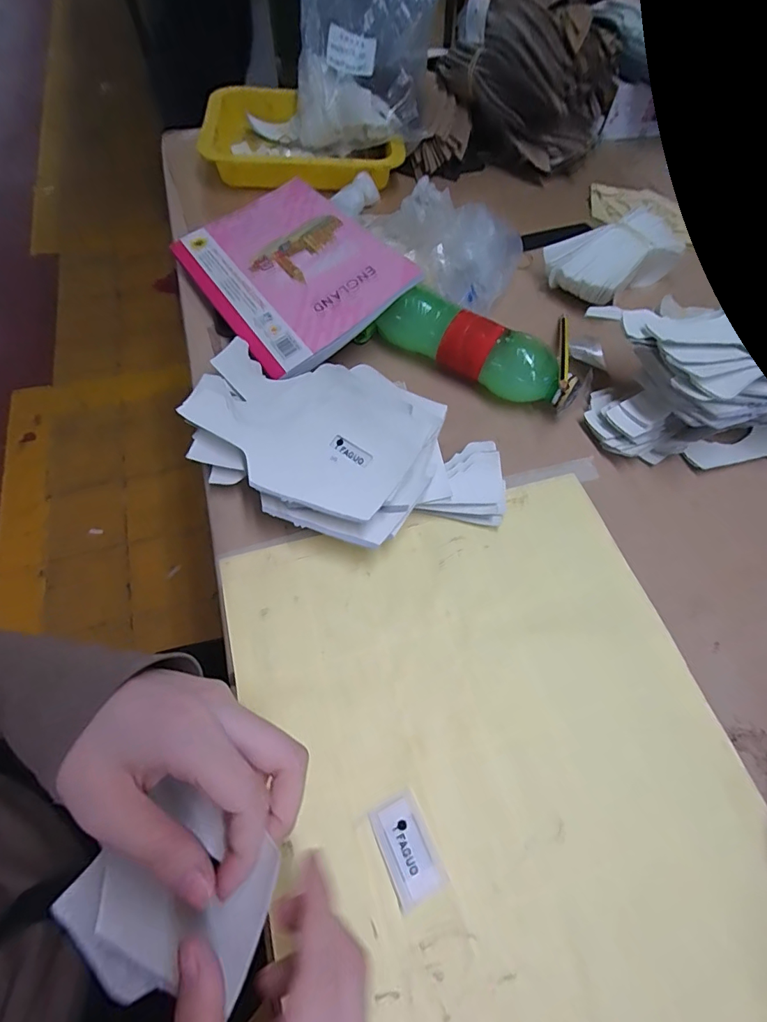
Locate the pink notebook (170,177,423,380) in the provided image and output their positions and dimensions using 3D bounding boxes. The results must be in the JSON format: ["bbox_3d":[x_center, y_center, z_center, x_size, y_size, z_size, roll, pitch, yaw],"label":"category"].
[{"bbox_3d":[-0.097,-0.251,0.470,0.169,0.013,0.250,-37,65,-5],"label":"pink notebook"}]

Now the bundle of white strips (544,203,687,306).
[{"bbox_3d":[0.257,-0.287,0.514,0.150,0.056,0.089,-34,68,-17],"label":"bundle of white strips"}]

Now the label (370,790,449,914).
[{"bbox_3d":[0.015,0.206,0.277,0.031,0.004,0.053,-22,65,-13],"label":"label"}]

